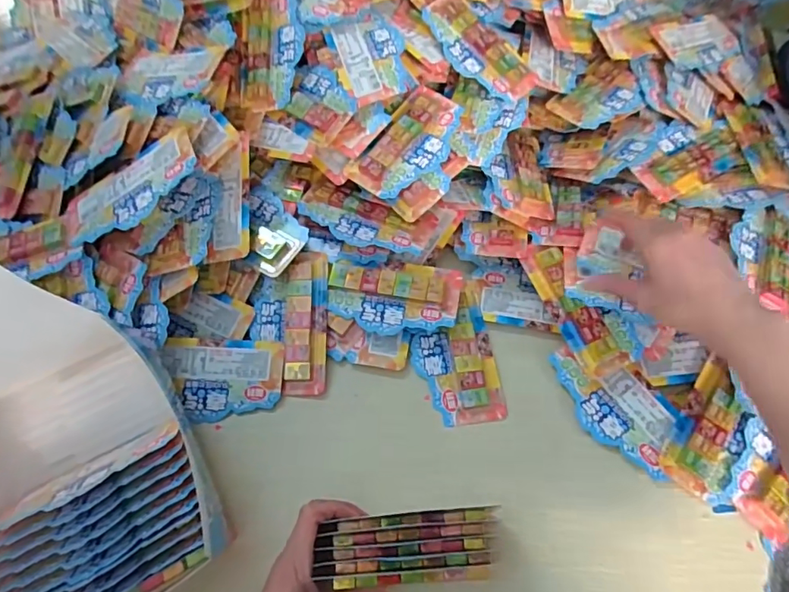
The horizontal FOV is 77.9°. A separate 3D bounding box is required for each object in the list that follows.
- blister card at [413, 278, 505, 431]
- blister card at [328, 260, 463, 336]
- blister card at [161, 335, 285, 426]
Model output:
[{"bbox_3d":[0.060,0.057,0.491,0.079,0.012,0.141,-7,63,-4],"label":"blister card"},{"bbox_3d":[0.000,0.001,0.498,0.132,0.015,0.072,3,63,2],"label":"blister card"},{"bbox_3d":[-0.169,0.082,0.479,0.115,0.009,0.078,2,75,0],"label":"blister card"}]

